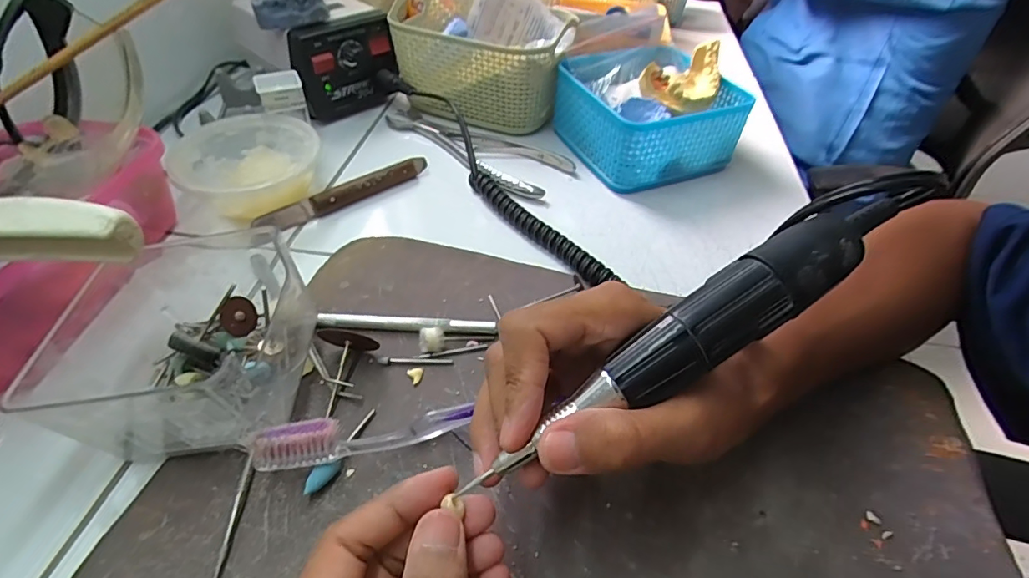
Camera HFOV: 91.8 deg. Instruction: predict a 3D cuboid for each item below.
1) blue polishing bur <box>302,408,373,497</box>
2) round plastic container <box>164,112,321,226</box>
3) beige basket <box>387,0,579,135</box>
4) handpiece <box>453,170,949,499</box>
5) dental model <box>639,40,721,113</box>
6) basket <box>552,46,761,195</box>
[{"bbox_3d":[-0.083,0.078,0.244,0.008,0.011,0.050,19,48,15],"label":"blue polishing bur"},{"bbox_3d":[-0.201,-0.088,0.383,0.103,0.044,0.114,-7,47,-9],"label":"round plastic container"},{"bbox_3d":[-0.032,-0.227,0.491,0.170,0.089,0.119,18,48,14],"label":"beige basket"},{"bbox_3d":[0.079,0.005,0.182,0.159,0.022,0.025,-35,53,-3],"label":"handpiece"},{"bbox_3d":[0.146,-0.184,0.442,0.064,0.035,0.067,16,74,8],"label":"dental model"},{"bbox_3d":[0.117,-0.160,0.453,0.131,0.067,0.135,-17,49,-18],"label":"basket"}]

